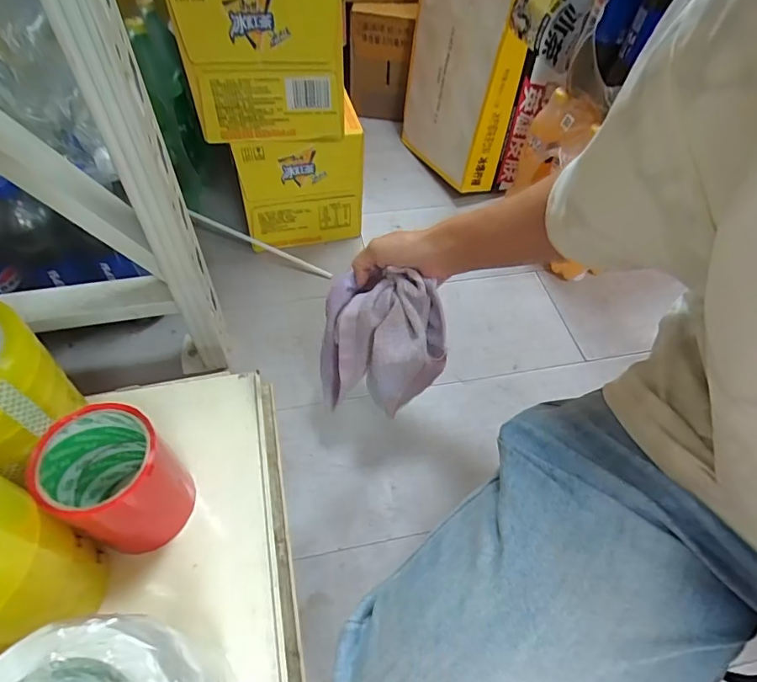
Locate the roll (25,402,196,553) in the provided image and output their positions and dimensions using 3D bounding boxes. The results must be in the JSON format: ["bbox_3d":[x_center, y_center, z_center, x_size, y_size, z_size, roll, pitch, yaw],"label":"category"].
[{"bbox_3d":[-0.217,0.118,0.401,0.084,0.132,0.081,2,54,-2],"label":"roll"}]

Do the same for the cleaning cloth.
[{"bbox_3d":[0.003,0.002,0.546,0.138,0.147,0.110,6,54,1],"label":"cleaning cloth"}]

